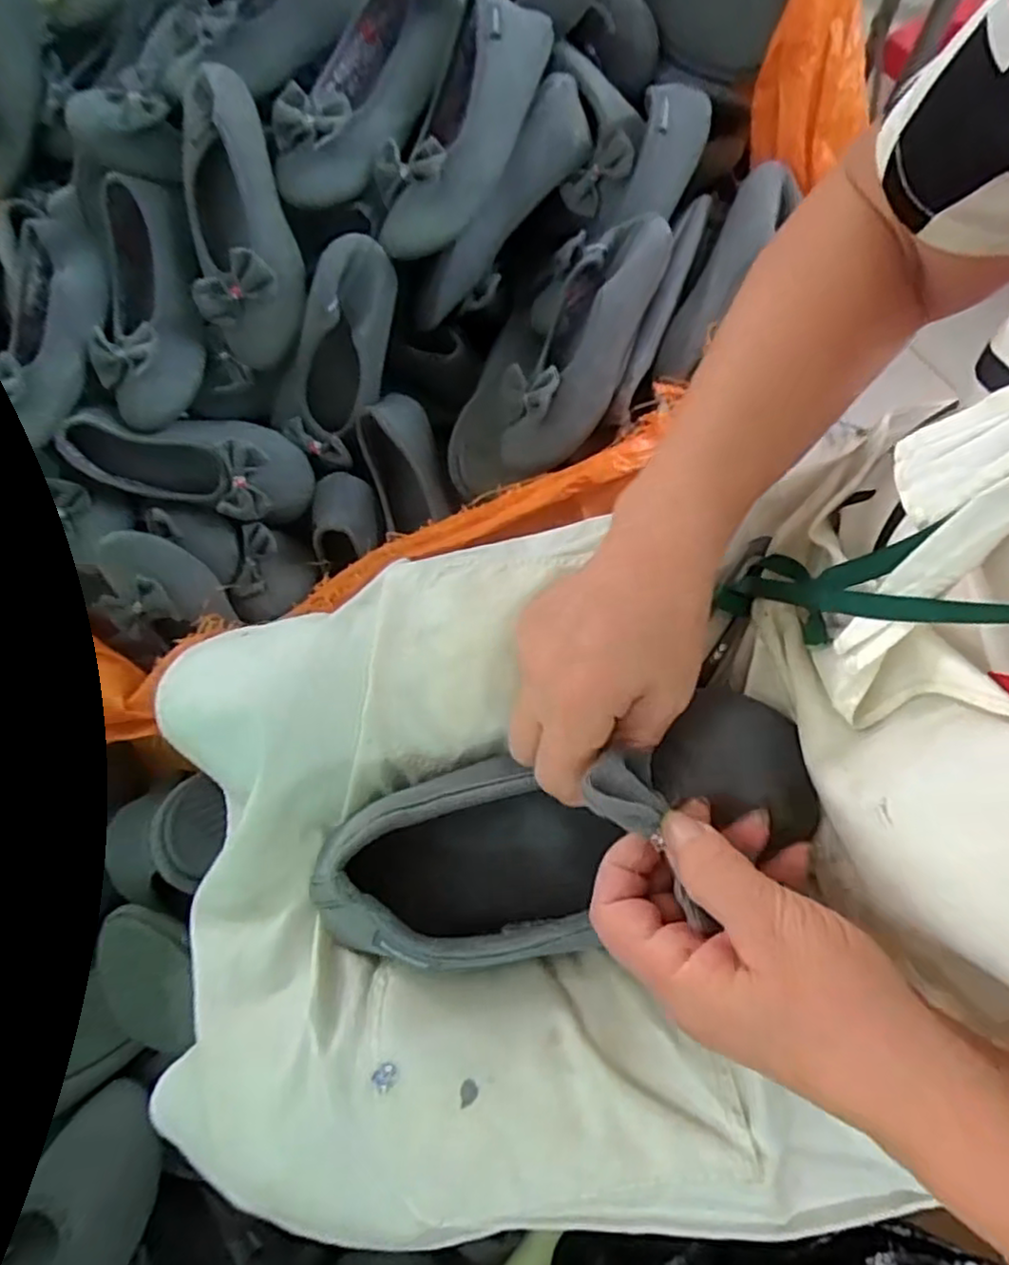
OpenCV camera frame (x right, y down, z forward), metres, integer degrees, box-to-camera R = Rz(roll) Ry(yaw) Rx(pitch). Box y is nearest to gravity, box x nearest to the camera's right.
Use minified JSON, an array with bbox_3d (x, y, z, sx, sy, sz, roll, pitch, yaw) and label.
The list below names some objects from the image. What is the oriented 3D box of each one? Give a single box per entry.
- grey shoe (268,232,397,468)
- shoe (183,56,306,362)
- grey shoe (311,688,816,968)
[{"bbox_3d":[-0.157,-0.263,0.638,0.086,0.055,0.196,36,118,14],"label":"grey shoe"},{"bbox_3d":[-0.239,-0.372,0.608,0.096,0.054,0.246,-8,96,-1],"label":"shoe"},{"bbox_3d":[0.021,0.096,0.302,0.229,0.067,0.087,-20,70,9],"label":"grey shoe"}]

